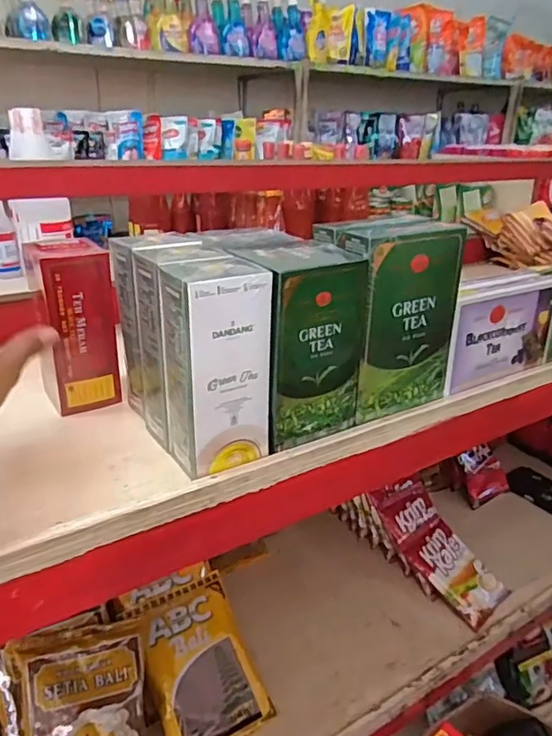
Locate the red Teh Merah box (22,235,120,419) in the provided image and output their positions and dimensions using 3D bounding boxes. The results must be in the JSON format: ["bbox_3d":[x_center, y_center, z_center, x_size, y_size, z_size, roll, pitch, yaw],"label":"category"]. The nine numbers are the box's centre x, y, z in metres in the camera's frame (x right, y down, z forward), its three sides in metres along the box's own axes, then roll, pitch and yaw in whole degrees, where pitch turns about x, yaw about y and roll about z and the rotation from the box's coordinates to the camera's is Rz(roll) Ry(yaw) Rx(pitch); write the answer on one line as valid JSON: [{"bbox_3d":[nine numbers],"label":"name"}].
[{"bbox_3d":[-0.174,-0.035,0.479,0.063,0.140,0.046,-12,27,-27],"label":"red Teh Merah box"}]

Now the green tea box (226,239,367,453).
[{"bbox_3d":[0.017,-0.019,0.433,0.083,0.143,0.066,-14,28,-30],"label":"green tea box"}]

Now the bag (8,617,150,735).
[{"bbox_3d":[-0.196,0.354,0.575,0.126,0.029,0.155,-11,65,-18],"label":"bag"}]

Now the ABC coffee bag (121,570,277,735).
[{"bbox_3d":[-0.087,0.341,0.641,0.120,0.028,0.176,-13,60,-33],"label":"ABC coffee bag"}]

